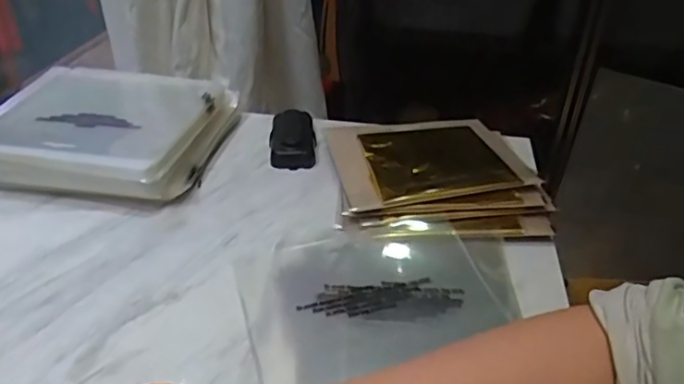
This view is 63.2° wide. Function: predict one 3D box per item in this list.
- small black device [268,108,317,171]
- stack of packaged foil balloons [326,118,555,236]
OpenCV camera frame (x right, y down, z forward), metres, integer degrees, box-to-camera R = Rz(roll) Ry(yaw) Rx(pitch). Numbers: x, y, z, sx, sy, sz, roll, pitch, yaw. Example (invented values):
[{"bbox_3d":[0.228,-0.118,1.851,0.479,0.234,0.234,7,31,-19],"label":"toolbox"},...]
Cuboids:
[{"bbox_3d":[-0.058,-0.065,0.656,0.052,0.028,0.100,-2,34,-4],"label":"small black device"},{"bbox_3d":[0.094,-0.023,0.591,0.201,0.032,0.200,-1,34,-3],"label":"stack of packaged foil balloons"}]

